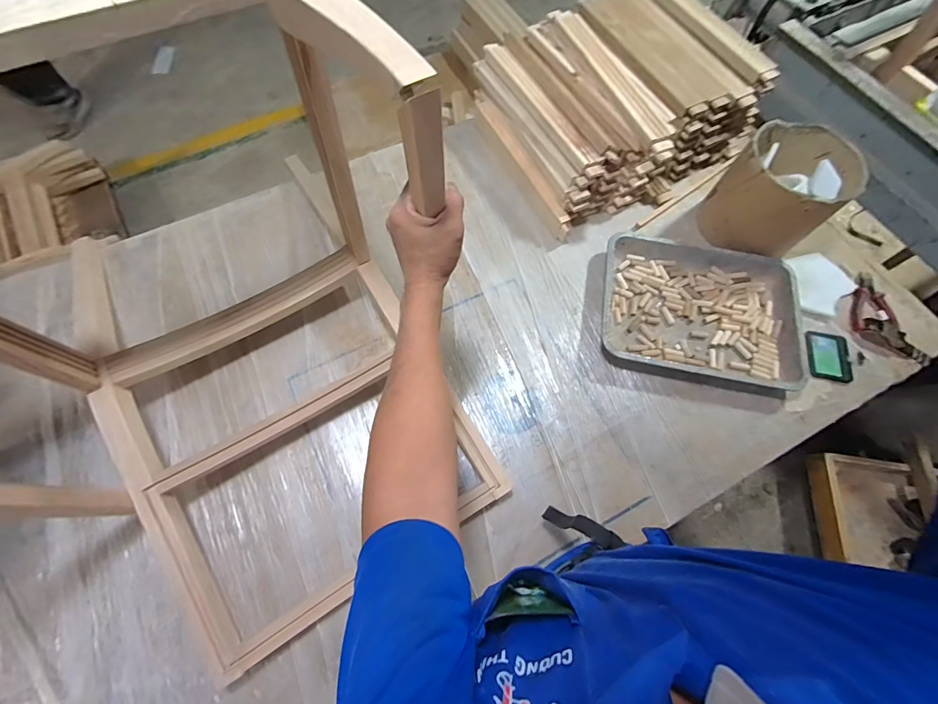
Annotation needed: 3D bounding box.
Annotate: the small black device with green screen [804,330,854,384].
[{"bbox_3d":[0.728,0.008,0.820,0.092,0.012,0.102,11,69,3],"label":"small black device with green screen"}]

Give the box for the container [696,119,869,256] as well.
[{"bbox_3d":[0.635,-0.331,0.840,0.193,0.189,0.198,0,69,-1],"label":"container"}]

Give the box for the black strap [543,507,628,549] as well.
[{"bbox_3d":[0.152,0.247,0.579,0.043,0.148,0.028,44,73,-8],"label":"black strap"}]

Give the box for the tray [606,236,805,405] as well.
[{"bbox_3d":[0.471,-0.082,0.824,0.395,0.044,0.303,9,69,2],"label":"tray"}]

